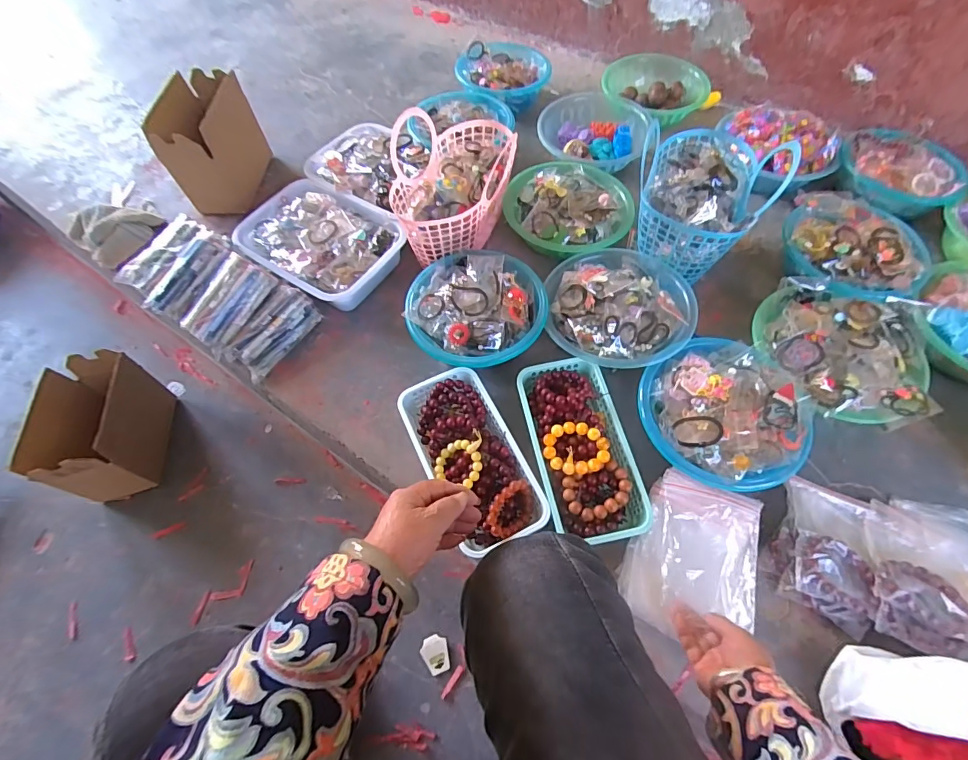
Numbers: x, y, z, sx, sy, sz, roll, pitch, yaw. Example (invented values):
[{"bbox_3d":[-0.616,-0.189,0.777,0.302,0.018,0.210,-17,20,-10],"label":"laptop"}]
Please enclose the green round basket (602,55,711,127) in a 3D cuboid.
[{"bbox_3d":[0.391,-0.675,1.041,0.220,0.076,0.191,-38,68,-18],"label":"green round basket"}]

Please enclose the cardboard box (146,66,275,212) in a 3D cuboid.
[{"bbox_3d":[-0.542,-0.463,0.906,0.111,0.191,0.224,3,61,2],"label":"cardboard box"}]

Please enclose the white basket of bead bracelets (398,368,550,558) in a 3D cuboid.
[{"bbox_3d":[-0.019,0.101,0.641,0.128,0.058,0.264,-28,64,-14],"label":"white basket of bead bracelets"}]

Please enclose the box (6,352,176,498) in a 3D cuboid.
[{"bbox_3d":[-0.669,0.089,0.806,0.116,0.187,0.220,-2,61,-1],"label":"box"}]

